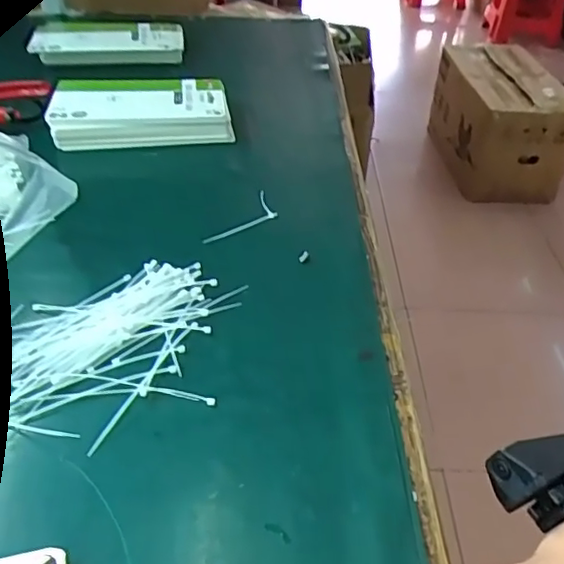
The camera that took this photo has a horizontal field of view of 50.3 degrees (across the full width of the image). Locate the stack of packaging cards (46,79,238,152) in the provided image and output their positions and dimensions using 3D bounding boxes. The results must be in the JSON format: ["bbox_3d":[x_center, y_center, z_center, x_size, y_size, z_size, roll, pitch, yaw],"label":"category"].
[{"bbox_3d":[-0.151,-0.185,0.644,0.179,0.032,0.101,-6,41,-12],"label":"stack of packaging cards"}]

